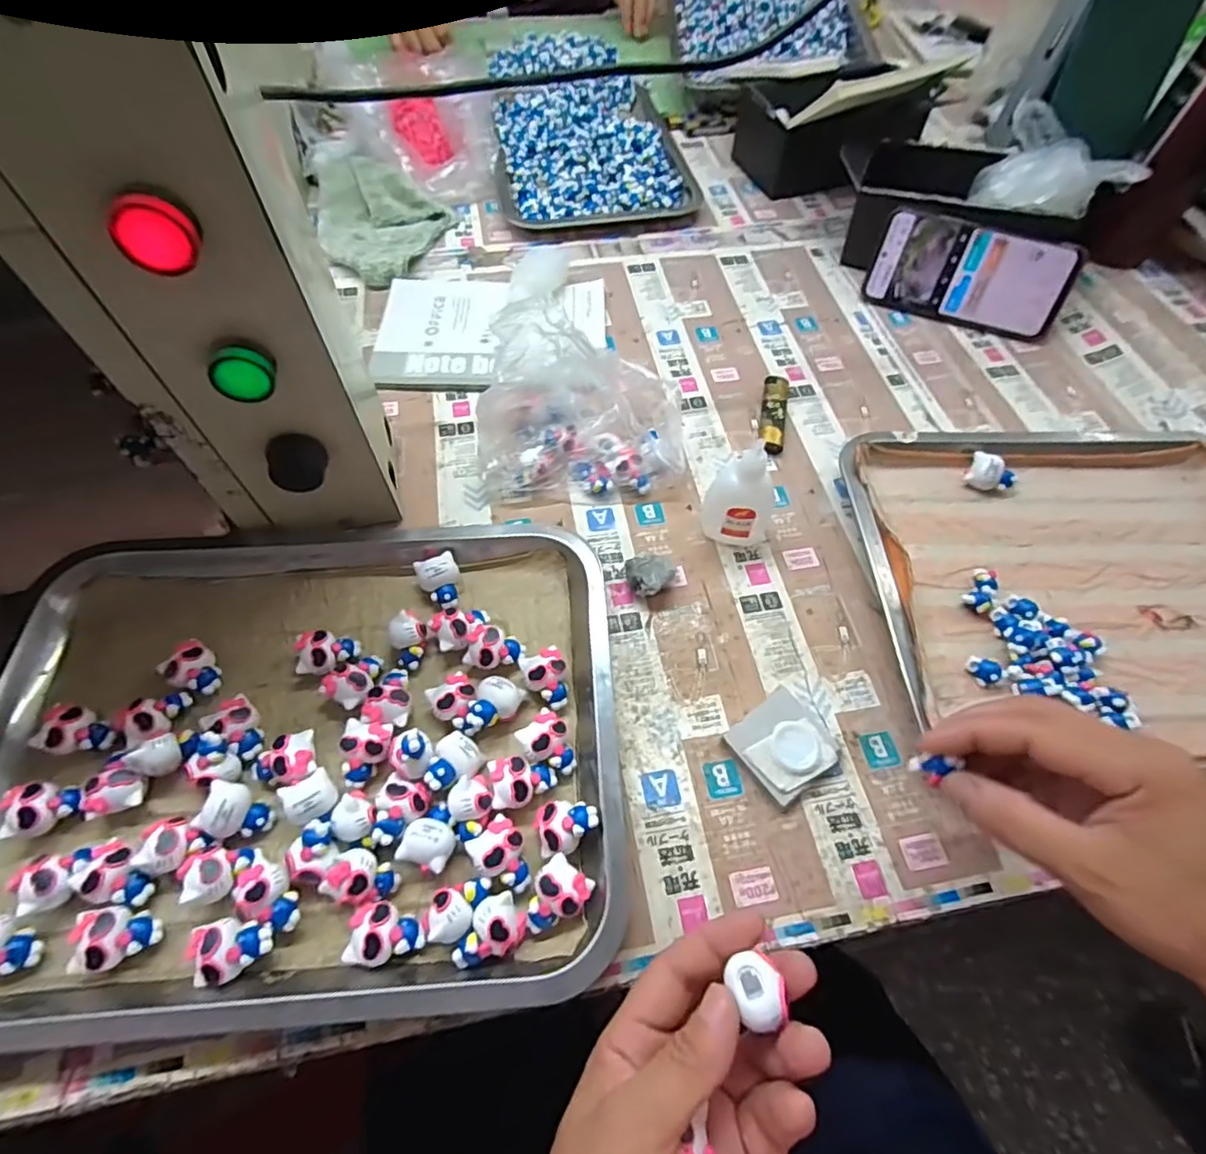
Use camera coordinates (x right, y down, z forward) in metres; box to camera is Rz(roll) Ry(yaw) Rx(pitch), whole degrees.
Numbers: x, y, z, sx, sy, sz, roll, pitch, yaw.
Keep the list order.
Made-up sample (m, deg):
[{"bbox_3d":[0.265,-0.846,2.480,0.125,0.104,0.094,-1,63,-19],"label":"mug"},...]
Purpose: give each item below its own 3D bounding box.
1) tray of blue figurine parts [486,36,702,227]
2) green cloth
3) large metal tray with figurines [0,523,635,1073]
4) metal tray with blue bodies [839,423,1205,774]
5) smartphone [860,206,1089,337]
[{"bbox_3d":[-0.026,-0.558,0.717,0.213,0.036,0.419,-6,60,-6],"label":"tray of blue figurine parts"},{"bbox_3d":[-0.225,-0.377,0.603,0.132,0.034,0.206,-16,62,-11],"label":"green cloth"},{"bbox_3d":[-0.170,0.090,0.327,0.358,0.027,0.270,-4,60,-4],"label":"large metal tray with figurines"},{"bbox_3d":[0.330,-0.004,0.405,0.302,0.034,0.281,0,60,-2],"label":"metal tray with blue bodies"},{"bbox_3d":[0.334,-0.278,0.540,0.166,0.075,0.009,22,30,12],"label":"smartphone"}]

